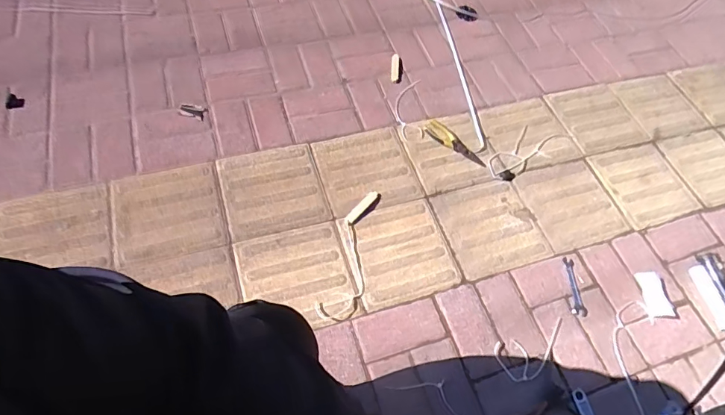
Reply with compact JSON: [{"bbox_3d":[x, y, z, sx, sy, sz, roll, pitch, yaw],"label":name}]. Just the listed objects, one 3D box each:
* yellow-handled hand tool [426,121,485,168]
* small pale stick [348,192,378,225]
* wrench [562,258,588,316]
[{"bbox_3d":[0.262,-0.178,1.241,0.197,0.020,0.048,38,64,15],"label":"yellow-handled hand tool"},{"bbox_3d":[0.002,-0.002,1.112,0.023,0.017,0.106,40,68,16],"label":"small pale stick"},{"bbox_3d":[0.510,0.190,1.058,0.038,0.004,0.140,4,63,-1],"label":"wrench"}]

